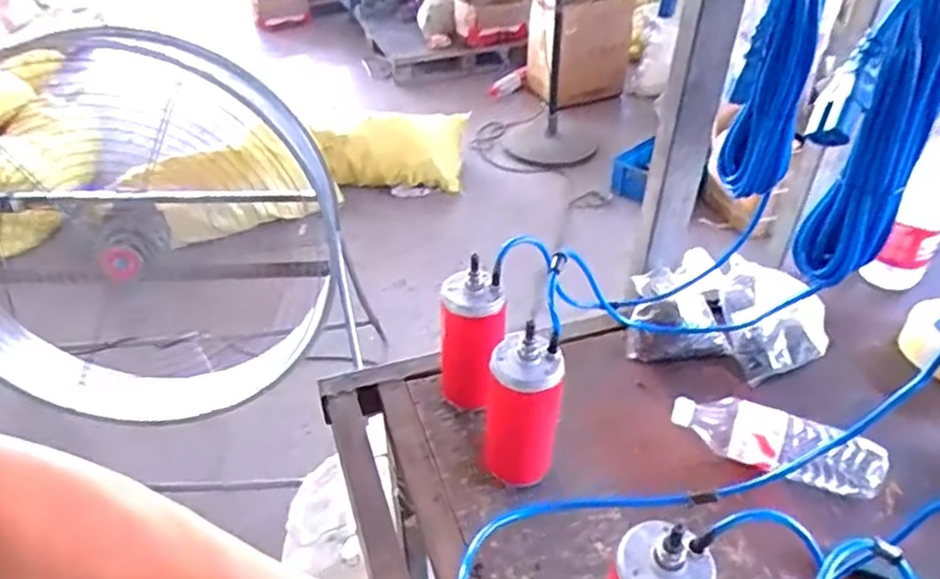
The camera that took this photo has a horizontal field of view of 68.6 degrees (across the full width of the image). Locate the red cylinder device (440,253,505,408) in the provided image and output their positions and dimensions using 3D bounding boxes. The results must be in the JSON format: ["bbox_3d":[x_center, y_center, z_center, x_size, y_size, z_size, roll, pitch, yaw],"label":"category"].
[{"bbox_3d":[0.002,0.062,0.836,0.074,0.194,0.063,-5,39,-6],"label":"red cylinder device"}]

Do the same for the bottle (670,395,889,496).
[{"bbox_3d":[0.351,0.175,0.797,0.226,0.057,0.068,11,40,14],"label":"bottle"}]

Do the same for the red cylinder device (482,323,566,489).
[{"bbox_3d":[0.056,0.131,0.749,0.080,0.192,0.069,1,39,2],"label":"red cylinder device"}]

